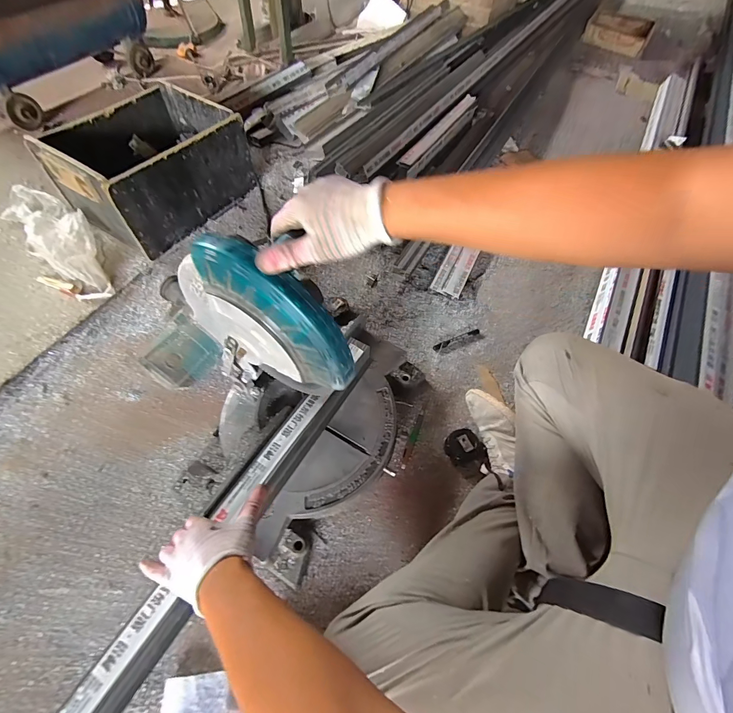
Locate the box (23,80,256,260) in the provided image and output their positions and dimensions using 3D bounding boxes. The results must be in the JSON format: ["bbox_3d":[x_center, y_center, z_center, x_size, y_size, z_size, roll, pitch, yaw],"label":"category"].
[{"bbox_3d":[-0.603,-0.542,1.026,0.334,0.217,0.425,29,62,14],"label":"box"}]

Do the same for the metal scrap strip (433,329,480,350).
[{"bbox_3d":[0.220,-0.043,0.877,0.130,0.007,0.017,-22,63,-15],"label":"metal scrap strip"}]

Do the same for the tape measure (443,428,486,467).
[{"bbox_3d":[0.194,0.184,0.726,0.075,0.044,0.068,-9,60,-7],"label":"tape measure"}]

